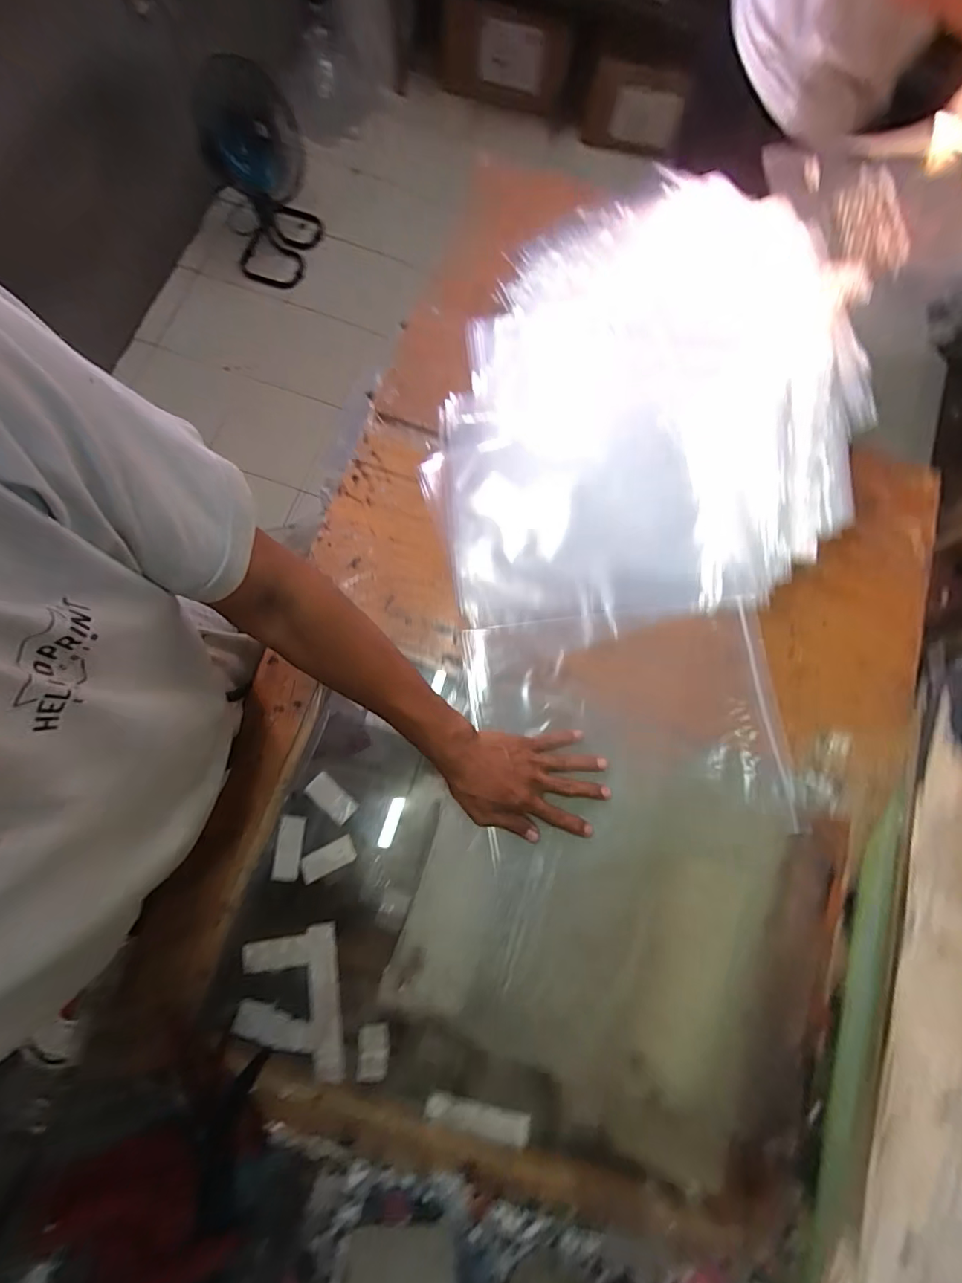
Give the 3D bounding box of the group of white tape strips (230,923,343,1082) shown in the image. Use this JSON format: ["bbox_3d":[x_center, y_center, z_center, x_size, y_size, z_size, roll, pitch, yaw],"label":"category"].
[{"bbox_3d":[-0.194,0.372,0.506,0.101,0.011,0.138,-8,78,-5],"label":"group of white tape strips"}]

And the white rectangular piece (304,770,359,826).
[{"bbox_3d":[-0.165,0.172,0.550,0.056,0.007,0.030,41,78,6],"label":"white rectangular piece"}]

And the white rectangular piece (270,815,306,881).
[{"bbox_3d":[-0.206,0.222,0.536,0.027,0.004,0.065,6,77,-2],"label":"white rectangular piece"}]

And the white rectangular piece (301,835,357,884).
[{"bbox_3d":[-0.165,0.234,0.536,0.058,0.004,0.027,-25,80,-9],"label":"white rectangular piece"}]

